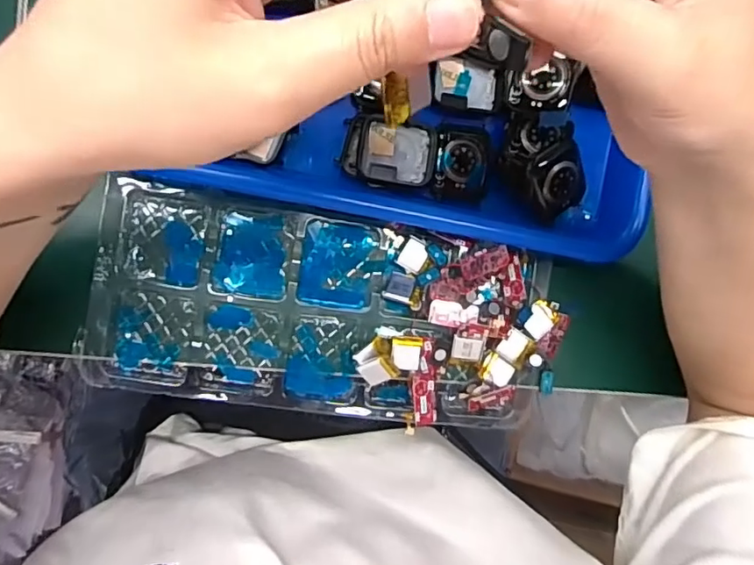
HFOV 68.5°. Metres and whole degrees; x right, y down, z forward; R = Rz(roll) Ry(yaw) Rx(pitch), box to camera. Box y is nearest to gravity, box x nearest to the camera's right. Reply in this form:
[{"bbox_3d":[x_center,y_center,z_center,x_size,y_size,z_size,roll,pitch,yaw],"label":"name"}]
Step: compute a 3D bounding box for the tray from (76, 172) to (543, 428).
[{"bbox_3d":[-0.030,0.019,0.325,0.254,0.023,0.113,9,89,-9],"label":"tray"}]

